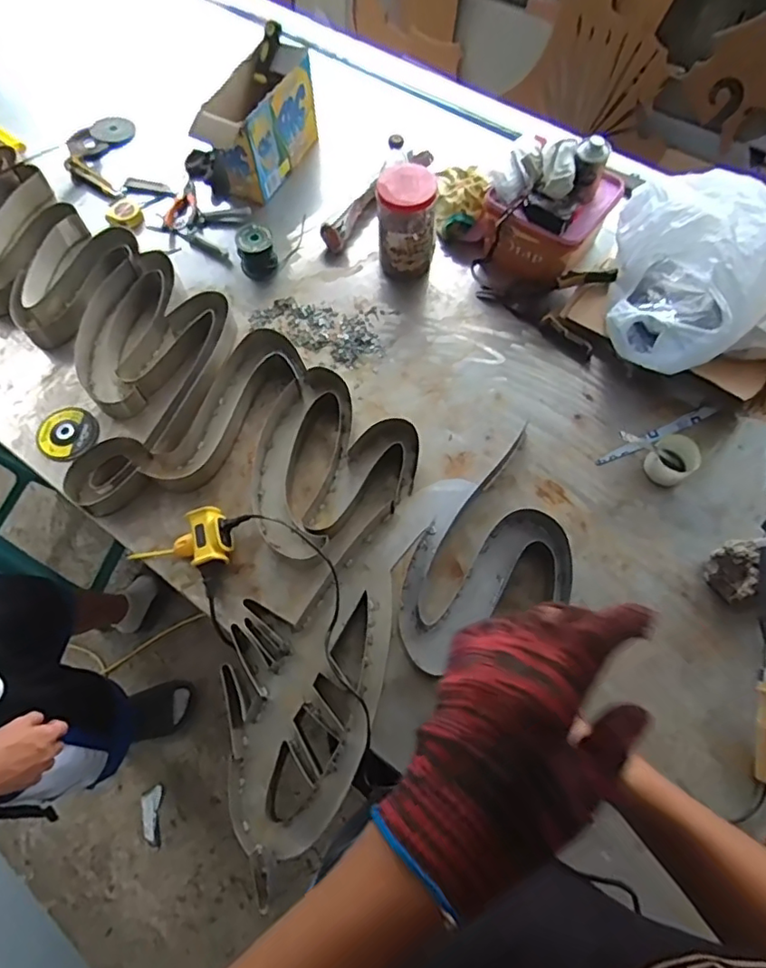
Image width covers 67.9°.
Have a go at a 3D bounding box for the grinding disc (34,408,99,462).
[{"bbox_3d":[-0.528,-0.085,0.948,0.096,0.010,0.095,0,67,1],"label":"grinding disc"}]

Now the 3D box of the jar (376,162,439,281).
[{"bbox_3d":[0.042,-0.467,1.020,0.103,0.171,0.110,0,67,1],"label":"jar"}]

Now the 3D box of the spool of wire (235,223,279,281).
[{"bbox_3d":[-0.234,-0.431,1.061,0.064,0.075,0.081,-14,67,-5],"label":"spool of wire"}]

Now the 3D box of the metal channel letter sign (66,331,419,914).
[{"bbox_3d":[-0.196,-0.019,0.889,0.412,0.058,0.408,37,72,15],"label":"metal channel letter sign"}]

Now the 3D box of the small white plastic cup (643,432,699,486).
[{"bbox_3d":[0.454,-0.038,0.890,0.064,0.058,0.065,0,67,1],"label":"small white plastic cup"}]

